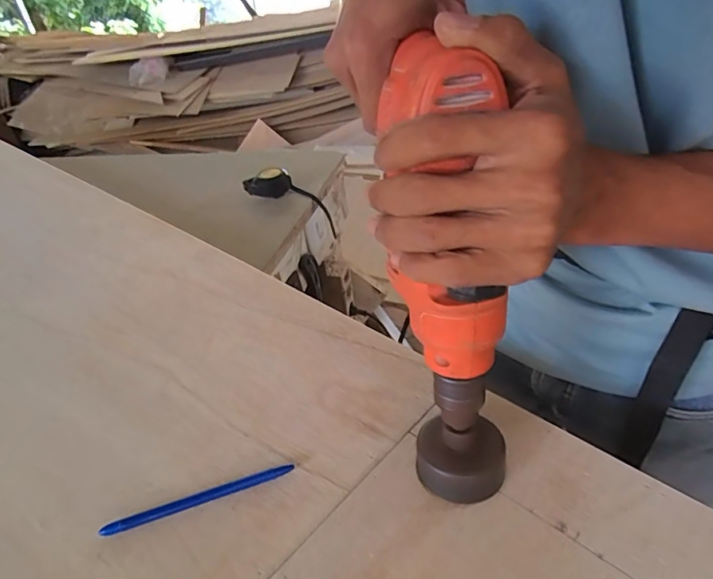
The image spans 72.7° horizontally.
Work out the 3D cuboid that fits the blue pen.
[{"bbox_3d":[-0.112,0.152,0.349,0.134,0.009,0.008,-16,37,-12],"label":"blue pen"}]

